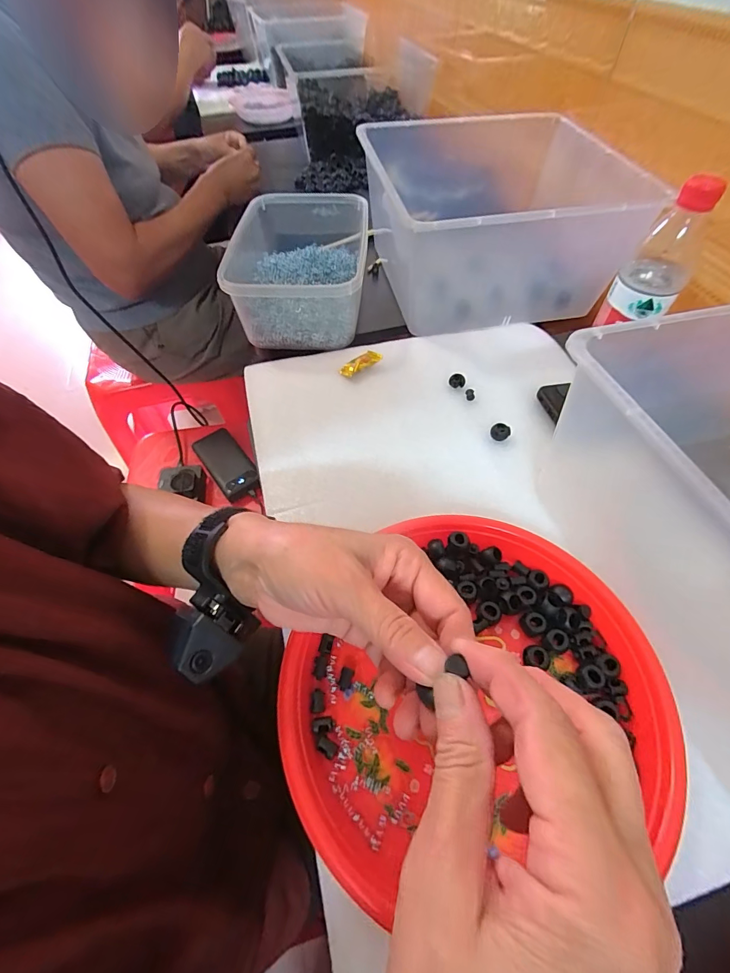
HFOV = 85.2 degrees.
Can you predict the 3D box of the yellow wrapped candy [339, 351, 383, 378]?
[{"bbox_3d":[-0.005,-0.144,0.466,0.051,0.013,0.015,-26,57,0],"label":"yellow wrapped candy"}]

